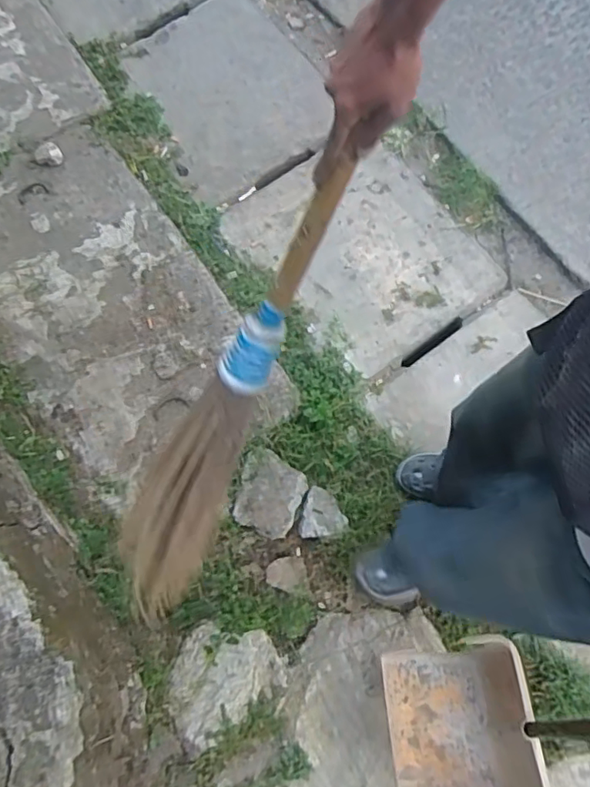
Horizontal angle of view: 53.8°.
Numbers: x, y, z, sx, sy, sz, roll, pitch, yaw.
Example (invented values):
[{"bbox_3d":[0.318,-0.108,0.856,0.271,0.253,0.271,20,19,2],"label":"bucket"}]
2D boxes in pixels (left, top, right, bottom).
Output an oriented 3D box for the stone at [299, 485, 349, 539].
[{"bbox_3d":[0.053,0.246,1.221,0.098,0.031,0.102,-11,75,-2],"label":"stone"}]

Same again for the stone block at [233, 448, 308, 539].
[{"bbox_3d":[-0.055,0.209,1.218,0.133,0.030,0.152,24,77,7],"label":"stone block"}]

